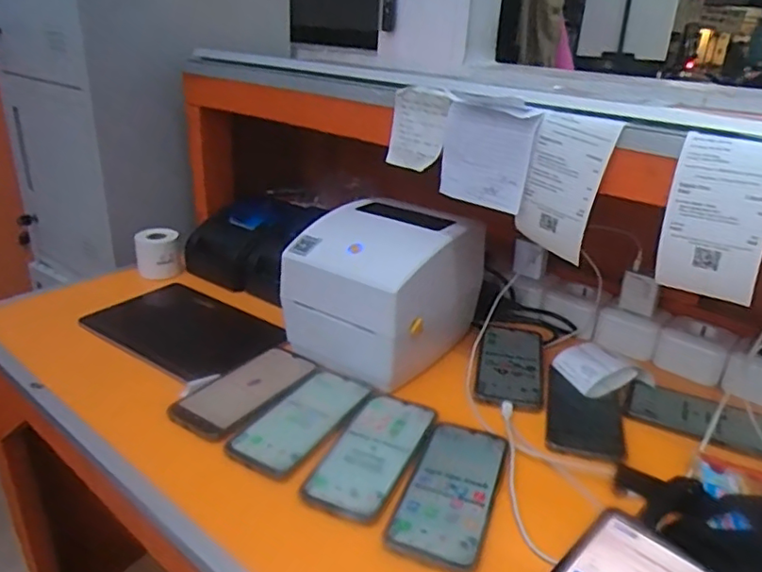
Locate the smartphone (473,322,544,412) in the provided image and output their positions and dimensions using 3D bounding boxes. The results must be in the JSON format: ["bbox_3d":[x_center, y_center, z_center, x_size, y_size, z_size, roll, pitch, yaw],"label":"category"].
[{"bbox_3d":[0.165,0.097,0.757,0.079,0.016,0.178,8,25,11],"label":"smartphone"}]

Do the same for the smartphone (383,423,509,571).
[{"bbox_3d":[0.068,0.191,0.562,0.081,0.012,0.167,7,32,22],"label":"smartphone"}]

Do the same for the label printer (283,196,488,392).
[{"bbox_3d":[0.003,0.001,0.757,0.173,0.167,0.231,20,30,33],"label":"label printer"}]

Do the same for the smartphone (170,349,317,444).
[{"bbox_3d":[-0.150,0.115,0.689,0.083,0.006,0.176,18,29,28],"label":"smartphone"}]

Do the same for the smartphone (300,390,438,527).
[{"bbox_3d":[-0.008,0.162,0.593,0.081,0.008,0.171,14,27,22],"label":"smartphone"}]

